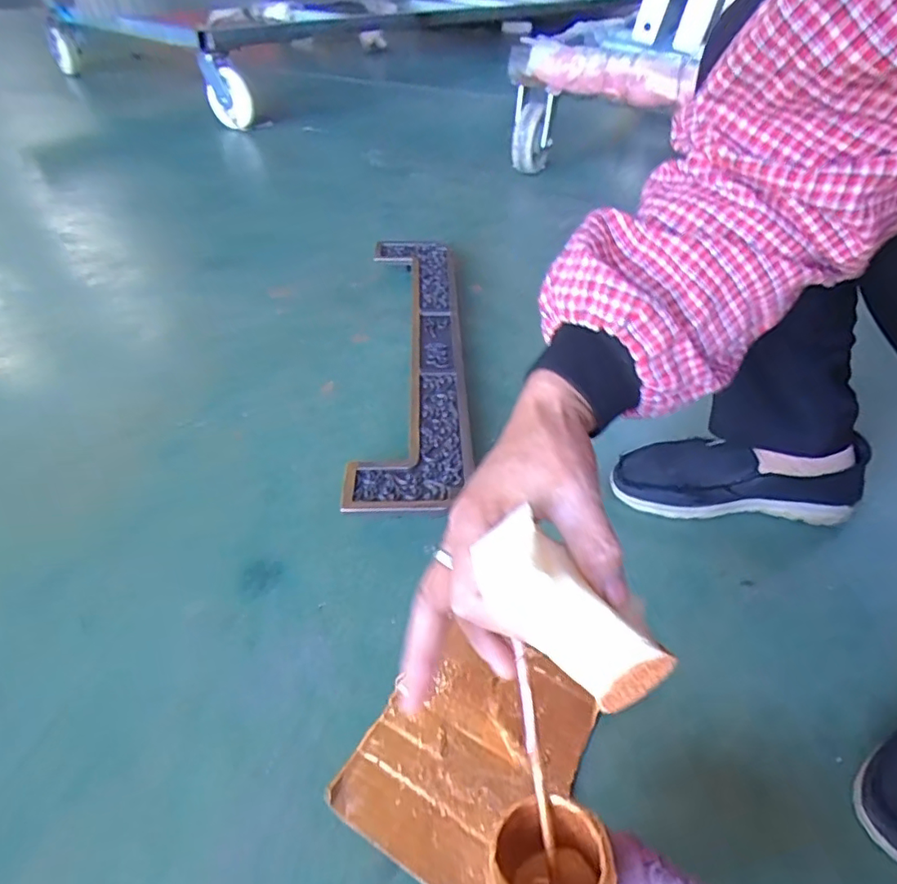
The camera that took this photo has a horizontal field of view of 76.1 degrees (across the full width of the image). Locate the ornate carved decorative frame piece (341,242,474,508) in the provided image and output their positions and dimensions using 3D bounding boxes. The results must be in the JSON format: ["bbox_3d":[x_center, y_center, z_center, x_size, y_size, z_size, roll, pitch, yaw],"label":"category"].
[{"bbox_3d":[-0.045,-0.127,0.760,0.128,0.038,0.584,-1,43,-2],"label":"ornate carved decorative frame piece"}]

